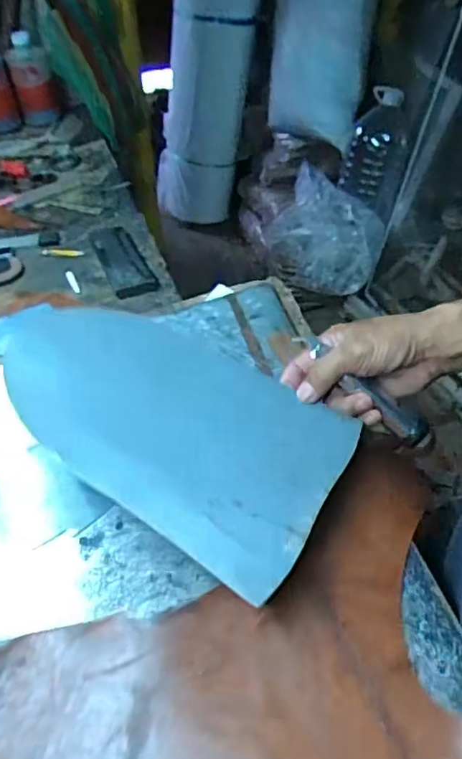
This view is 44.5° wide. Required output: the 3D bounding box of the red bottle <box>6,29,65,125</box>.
[{"bbox_3d":[-0.362,-0.547,1.045,0.074,0.149,0.069,-16,50,-15],"label":"red bottle"}]

